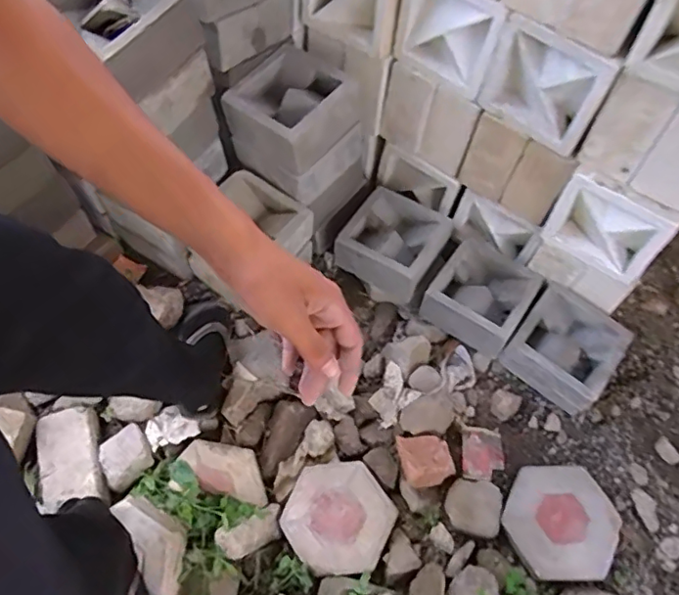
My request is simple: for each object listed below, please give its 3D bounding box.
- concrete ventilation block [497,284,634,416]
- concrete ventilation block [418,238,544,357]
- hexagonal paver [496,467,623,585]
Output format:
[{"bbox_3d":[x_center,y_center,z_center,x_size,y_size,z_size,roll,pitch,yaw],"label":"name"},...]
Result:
[{"bbox_3d":[0.505,0.116,1.279,0.216,0.104,0.222,34,63,16],"label":"concrete ventilation block"},{"bbox_3d":[0.330,-0.001,1.334,0.206,0.116,0.218,33,65,16],"label":"concrete ventilation block"},{"bbox_3d":[0.429,0.433,1.101,0.207,0.063,0.217,27,61,13],"label":"hexagonal paver"}]

